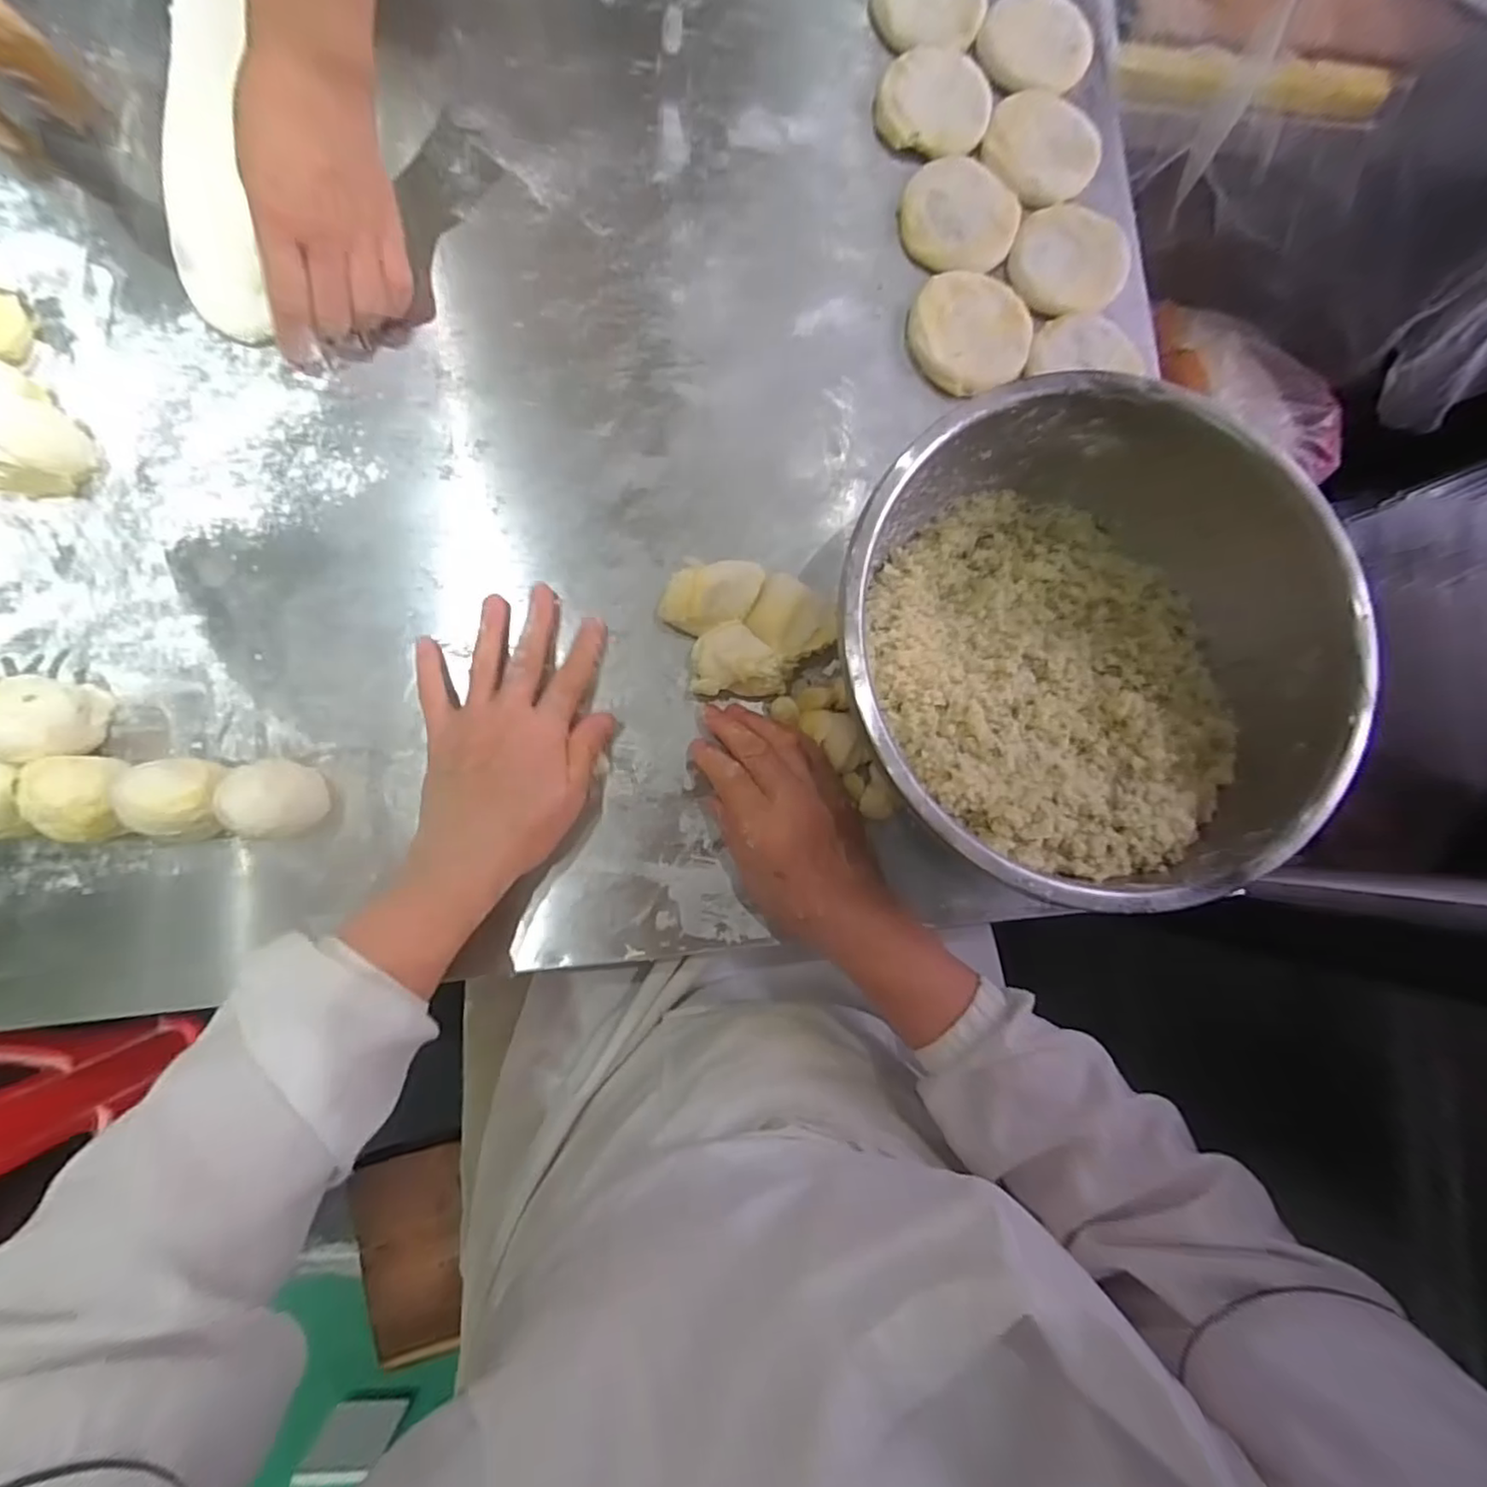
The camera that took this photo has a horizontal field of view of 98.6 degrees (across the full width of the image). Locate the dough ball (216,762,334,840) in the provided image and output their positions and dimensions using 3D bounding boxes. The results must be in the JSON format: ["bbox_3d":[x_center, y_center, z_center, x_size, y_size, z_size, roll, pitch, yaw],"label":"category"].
[{"bbox_3d":[-0.271,0.032,0.372,0.038,0.050,0.039,1,84,-5],"label":"dough ball"}]

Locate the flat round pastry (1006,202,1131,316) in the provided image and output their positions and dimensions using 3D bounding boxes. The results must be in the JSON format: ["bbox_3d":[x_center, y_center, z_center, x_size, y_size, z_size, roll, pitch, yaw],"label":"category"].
[{"bbox_3d":[0.245,-0.360,0.475,0.098,0.009,0.081,-19,86,-7],"label":"flat round pastry"}]

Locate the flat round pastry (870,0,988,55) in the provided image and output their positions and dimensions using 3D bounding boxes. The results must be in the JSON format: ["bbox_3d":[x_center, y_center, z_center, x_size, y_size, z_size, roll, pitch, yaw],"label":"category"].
[{"bbox_3d":[0.138,-0.554,0.483,0.083,0.020,0.077,1,84,-5],"label":"flat round pastry"}]

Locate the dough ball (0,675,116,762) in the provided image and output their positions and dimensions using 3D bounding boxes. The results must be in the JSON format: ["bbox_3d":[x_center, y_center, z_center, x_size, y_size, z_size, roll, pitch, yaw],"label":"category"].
[{"bbox_3d":[-0.401,-0.014,0.368,0.045,0.048,0.047,1,84,-5],"label":"dough ball"}]

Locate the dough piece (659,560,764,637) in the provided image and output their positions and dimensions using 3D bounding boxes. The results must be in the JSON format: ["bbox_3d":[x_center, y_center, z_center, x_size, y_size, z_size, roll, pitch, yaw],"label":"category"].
[{"bbox_3d":[-0.020,-0.094,0.416,0.068,0.044,0.039,-16,85,-6],"label":"dough piece"}]

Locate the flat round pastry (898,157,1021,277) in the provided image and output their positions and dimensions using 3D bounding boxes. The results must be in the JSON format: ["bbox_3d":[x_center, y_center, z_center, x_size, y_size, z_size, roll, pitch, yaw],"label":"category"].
[{"bbox_3d":[0.158,-0.386,0.471,0.086,0.010,0.087,1,84,-5],"label":"flat round pastry"}]

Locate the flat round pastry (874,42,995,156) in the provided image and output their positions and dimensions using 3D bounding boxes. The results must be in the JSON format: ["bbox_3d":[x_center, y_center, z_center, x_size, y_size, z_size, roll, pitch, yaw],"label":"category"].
[{"bbox_3d":[0.143,-0.481,0.479,0.084,0.012,0.081,1,84,-5],"label":"flat round pastry"}]

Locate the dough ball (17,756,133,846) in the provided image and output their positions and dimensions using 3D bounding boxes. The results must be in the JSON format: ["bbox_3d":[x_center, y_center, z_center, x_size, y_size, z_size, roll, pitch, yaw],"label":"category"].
[{"bbox_3d":[-0.371,0.032,0.366,0.047,0.046,0.047,1,84,-5],"label":"dough ball"}]

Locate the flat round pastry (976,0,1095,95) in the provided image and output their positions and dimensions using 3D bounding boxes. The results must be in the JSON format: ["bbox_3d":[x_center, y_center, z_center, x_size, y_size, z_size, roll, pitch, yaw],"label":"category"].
[{"bbox_3d":[0.221,-0.534,0.486,0.082,0.015,0.076,1,84,-5],"label":"flat round pastry"}]

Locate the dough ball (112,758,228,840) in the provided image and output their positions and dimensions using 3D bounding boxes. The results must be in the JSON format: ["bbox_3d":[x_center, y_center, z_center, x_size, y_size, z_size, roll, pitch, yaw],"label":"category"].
[{"bbox_3d":[-0.320,0.032,0.368,0.043,0.048,0.043,1,84,-5],"label":"dough ball"}]

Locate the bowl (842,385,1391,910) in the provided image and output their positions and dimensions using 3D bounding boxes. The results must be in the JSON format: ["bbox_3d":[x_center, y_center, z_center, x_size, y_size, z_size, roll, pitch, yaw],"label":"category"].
[{"bbox_3d":[0.188,-0.053,0.390,0.272,0.115,0.271,1,84,-5],"label":"bowl"}]

